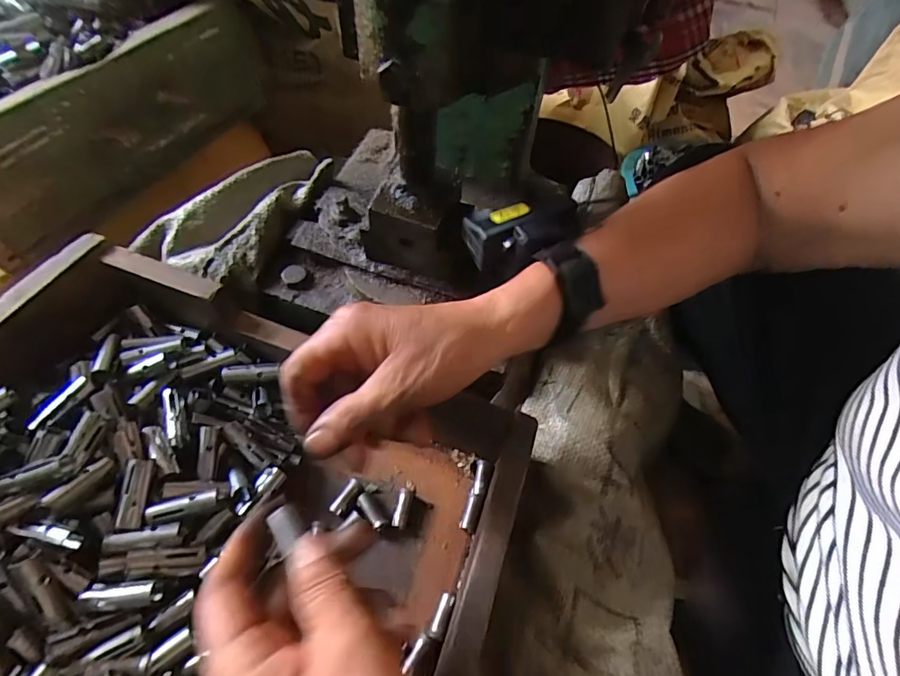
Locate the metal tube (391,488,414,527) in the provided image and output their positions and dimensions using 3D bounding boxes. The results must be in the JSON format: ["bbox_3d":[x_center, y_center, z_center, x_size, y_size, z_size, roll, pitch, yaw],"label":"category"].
[{"bbox_3d":[-0.032,0.114,0.322,0.009,0.011,0.024,12,57,4],"label":"metal tube"}]

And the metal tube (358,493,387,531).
[{"bbox_3d":[-0.052,0.115,0.319,0.010,0.007,0.027,-30,63,-21],"label":"metal tube"}]

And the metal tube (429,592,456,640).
[{"bbox_3d":[-0.004,0.166,0.287,0.009,0.011,0.025,19,58,9],"label":"metal tube"}]

